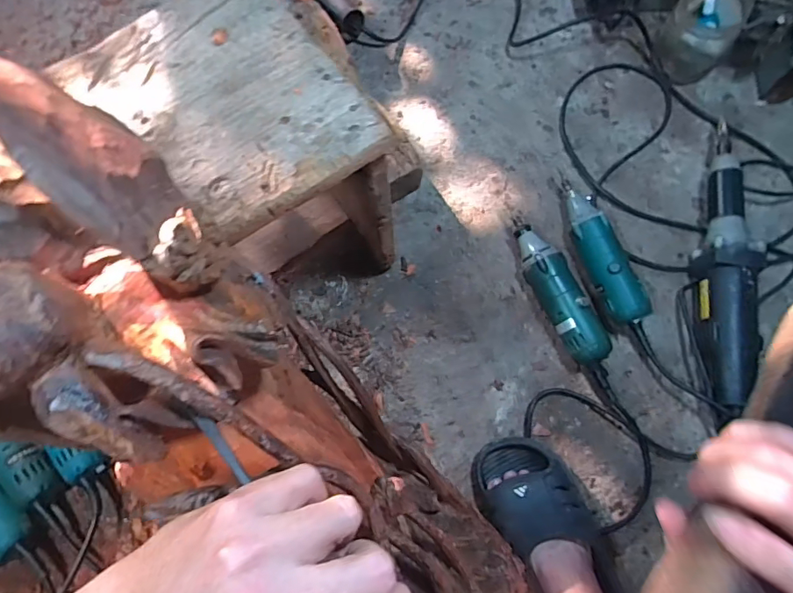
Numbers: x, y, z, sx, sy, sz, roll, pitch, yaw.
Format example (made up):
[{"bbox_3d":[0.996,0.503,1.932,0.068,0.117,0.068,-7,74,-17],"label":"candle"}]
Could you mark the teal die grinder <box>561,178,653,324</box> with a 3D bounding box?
[{"bbox_3d":[0.267,-0.064,0.657,0.049,0.046,0.214,-22,75,-6],"label":"teal die grinder"}]

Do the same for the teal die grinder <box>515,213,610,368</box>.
[{"bbox_3d":[0.206,-0.008,0.648,0.051,0.059,0.207,-27,76,-8],"label":"teal die grinder"}]

